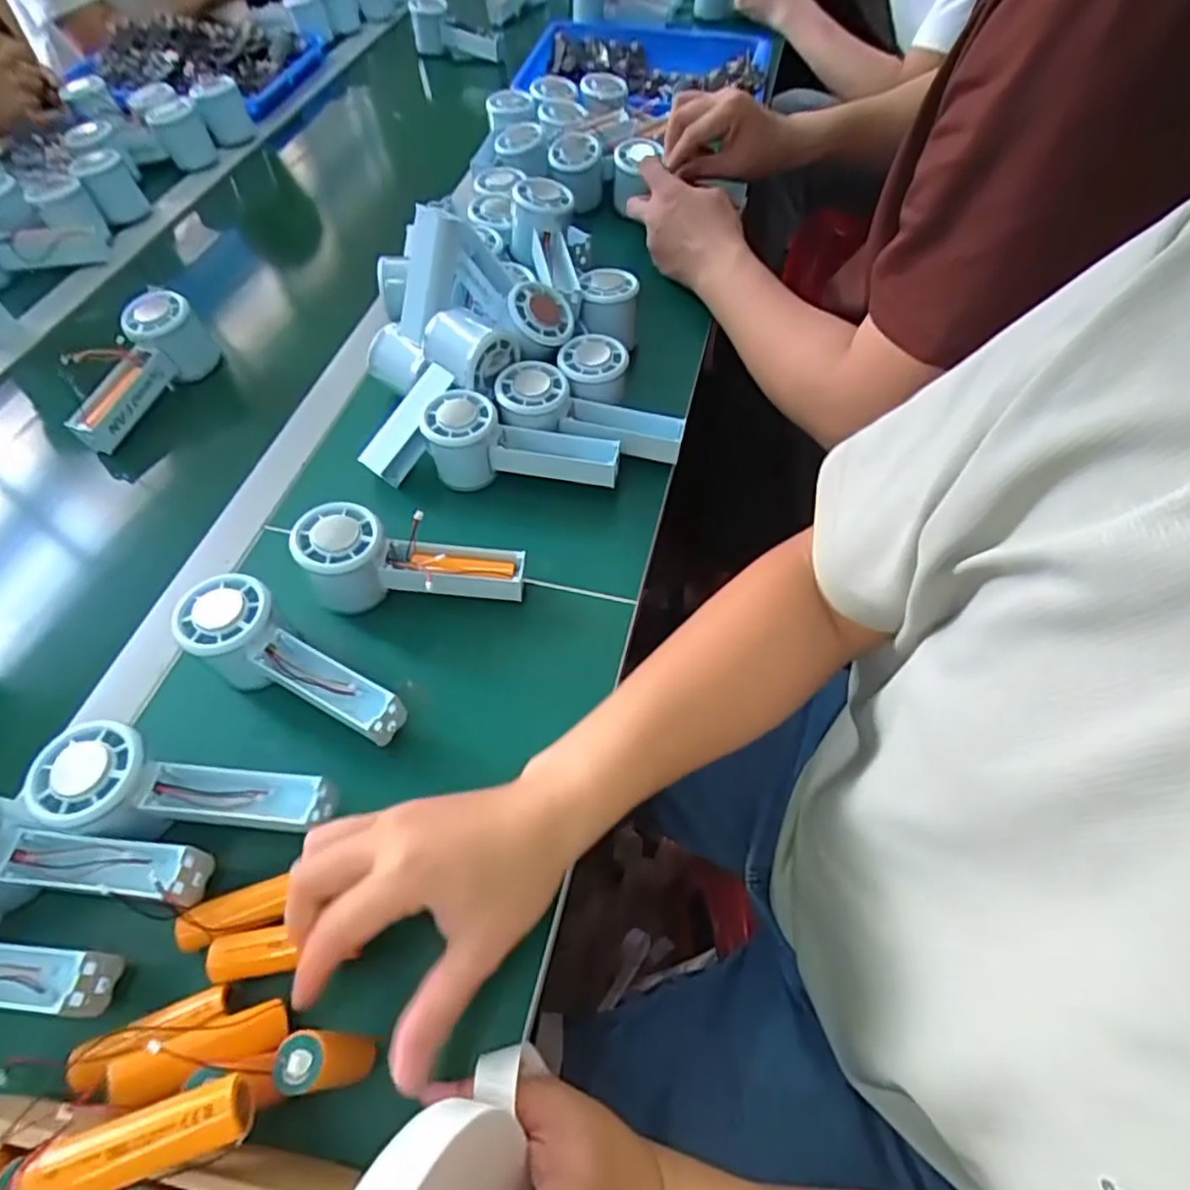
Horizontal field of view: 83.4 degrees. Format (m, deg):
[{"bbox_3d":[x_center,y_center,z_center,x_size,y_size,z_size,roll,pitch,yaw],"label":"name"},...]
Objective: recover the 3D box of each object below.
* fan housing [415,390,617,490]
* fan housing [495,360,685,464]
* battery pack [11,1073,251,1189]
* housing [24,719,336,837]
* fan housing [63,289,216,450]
[{"bbox_3d":[-0.057,-0.121,0.526,0.148,0.058,0.051,0,56,2],"label":"fan housing"},{"bbox_3d":[-0.004,-0.144,0.534,0.149,0.033,0.051,16,57,-4],"label":"fan housing"},{"bbox_3d":[-0.169,0.204,0.248,0.073,0.023,0.022,-17,57,-9],"label":"battery pack"},{"bbox_3d":[-0.227,0.107,0.371,0.156,0.039,0.057,12,56,-12],"label":"housing"},{"bbox_3d":[-0.396,-0.192,0.584,0.045,0.063,0.147,20,73,15],"label":"fan housing"}]

